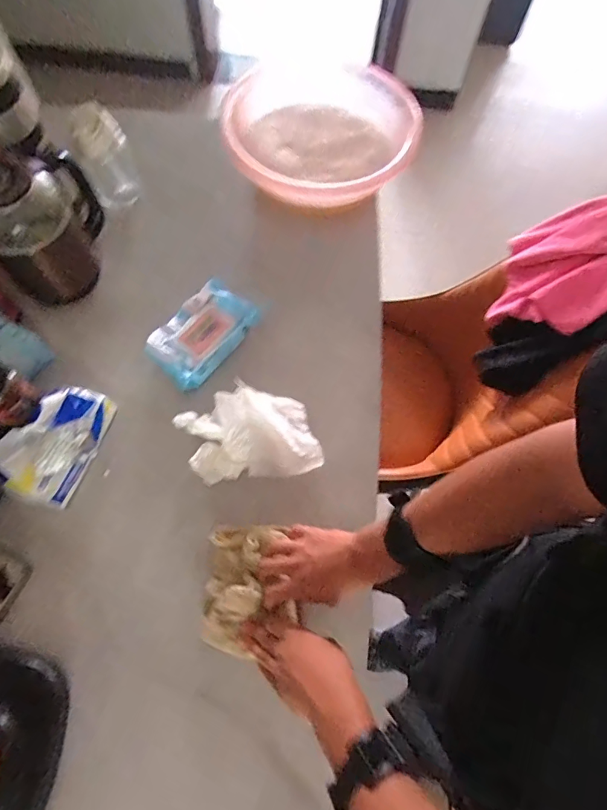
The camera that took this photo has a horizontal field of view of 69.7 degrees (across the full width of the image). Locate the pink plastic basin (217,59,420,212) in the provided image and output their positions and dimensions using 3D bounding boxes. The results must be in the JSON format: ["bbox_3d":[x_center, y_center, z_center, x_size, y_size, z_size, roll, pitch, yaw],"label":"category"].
[{"bbox_3d":[0.037,-0.508,0.816,0.305,0.101,0.320,1,68,-3],"label":"pink plastic basin"}]

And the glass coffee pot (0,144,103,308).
[{"bbox_3d":[-0.415,-0.289,0.681,0.113,0.213,0.171,3,68,-2],"label":"glass coffee pot"}]

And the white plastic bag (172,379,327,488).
[{"bbox_3d":[-0.079,0.039,0.643,0.199,0.057,0.129,-5,69,-5],"label":"white plastic bag"}]

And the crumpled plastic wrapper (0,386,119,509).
[{"bbox_3d":[-0.339,0.049,0.608,0.097,0.056,0.164,29,70,8],"label":"crumpled plastic wrapper"}]

